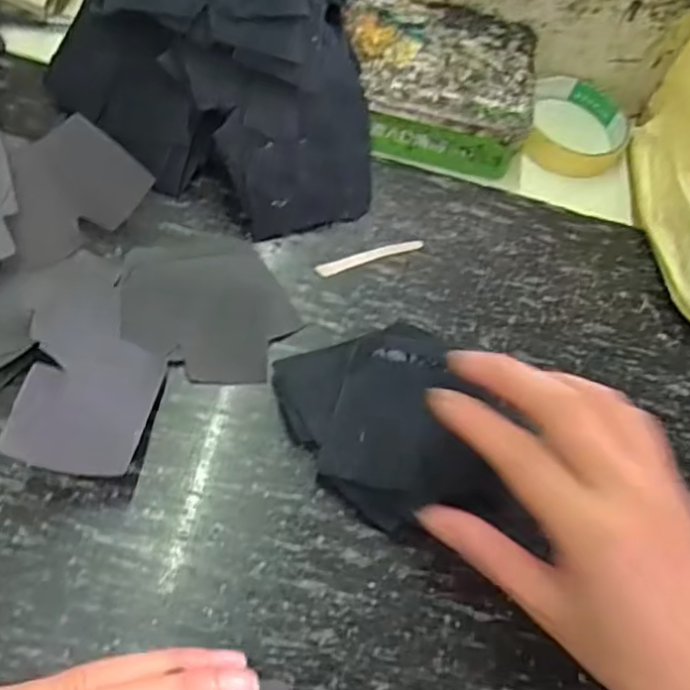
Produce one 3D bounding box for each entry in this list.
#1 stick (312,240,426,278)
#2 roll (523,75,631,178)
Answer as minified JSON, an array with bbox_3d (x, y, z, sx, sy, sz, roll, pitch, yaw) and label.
[{"bbox_3d":[0.015,-0.051,0.380,0.066,0.006,0.009,-18,68,-20],"label":"stick"},{"bbox_3d":[0.170,-0.158,0.480,0.071,0.025,0.088,18,60,-2],"label":"roll"}]

